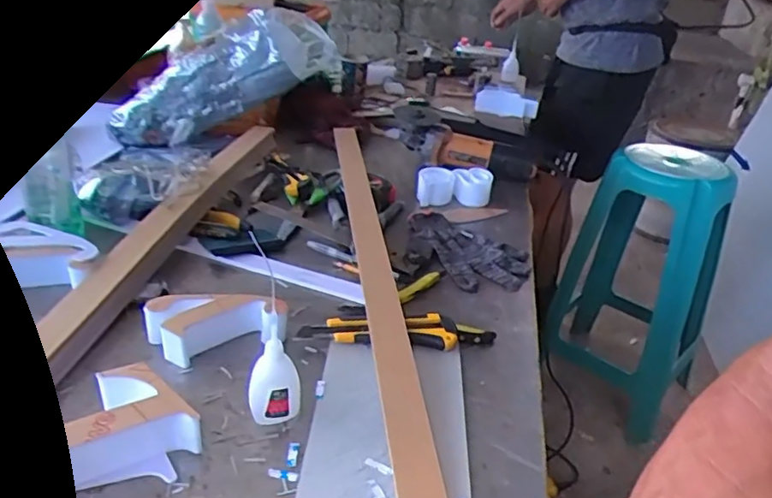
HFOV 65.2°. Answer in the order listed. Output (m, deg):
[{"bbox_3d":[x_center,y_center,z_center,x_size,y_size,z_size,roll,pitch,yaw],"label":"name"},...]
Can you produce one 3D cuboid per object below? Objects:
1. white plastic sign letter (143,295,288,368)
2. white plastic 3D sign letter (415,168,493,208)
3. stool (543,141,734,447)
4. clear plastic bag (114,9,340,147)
[{"bbox_3d":[-0.174,0.078,0.622,0.131,0.048,0.060,-8,33,-25],"label":"white plastic sign letter"},{"bbox_3d":[0.113,-0.107,1.004,0.120,0.040,0.073,8,30,1],"label":"white plastic 3D sign letter"},{"bbox_3d":[0.708,0.074,1.665,0.369,0.674,0.462,24,34,27],"label":"stool"},{"bbox_3d":[-0.289,-0.293,1.050,0.397,0.146,0.152,-25,31,6],"label":"clear plastic bag"}]

